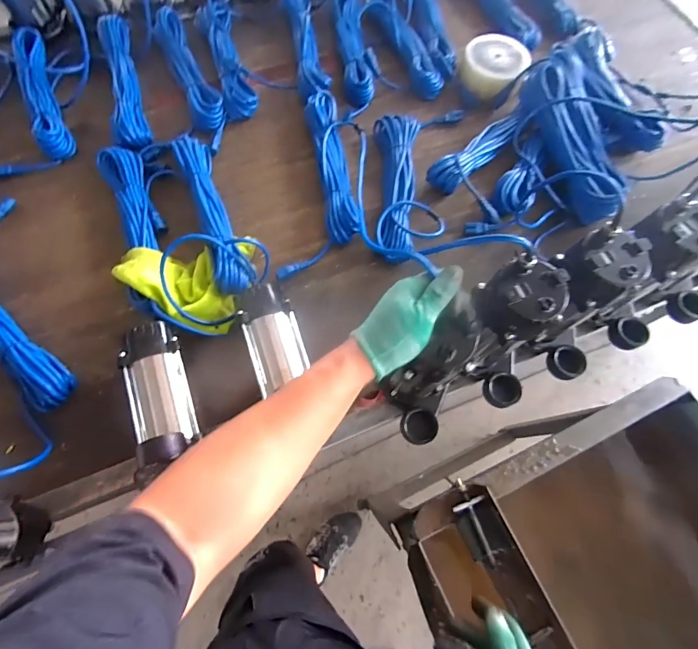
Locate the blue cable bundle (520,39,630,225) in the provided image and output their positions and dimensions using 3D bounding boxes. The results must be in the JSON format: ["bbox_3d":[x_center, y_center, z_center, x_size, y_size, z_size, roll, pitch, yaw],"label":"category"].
[{"bbox_3d":[0.474,-0.399,0.816,0.128,0.074,0.386,-12,83,-8],"label":"blue cable bundle"}]

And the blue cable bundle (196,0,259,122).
[{"bbox_3d":[-0.283,-0.623,0.886,0.078,0.054,0.352,-16,70,-9],"label":"blue cable bundle"}]

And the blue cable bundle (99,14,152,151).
[{"bbox_3d":[-0.482,-0.522,0.822,0.058,0.047,0.362,-15,70,-9],"label":"blue cable bundle"}]

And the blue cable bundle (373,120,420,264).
[{"bbox_3d":[0.094,-0.282,0.786,0.098,0.049,0.345,2,69,-2],"label":"blue cable bundle"}]

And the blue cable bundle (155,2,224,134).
[{"bbox_3d":[-0.355,-0.563,0.854,0.074,0.049,0.354,-22,72,-11],"label":"blue cable bundle"}]

